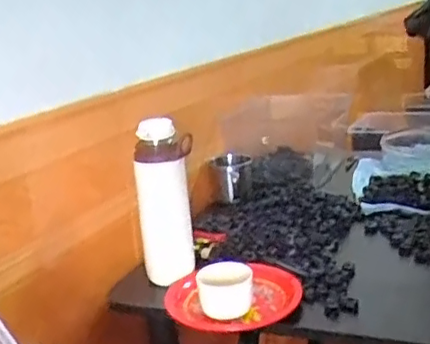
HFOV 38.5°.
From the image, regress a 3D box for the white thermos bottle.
[{"bbox_3d":[-0.065,0.045,0.825,0.071,0.232,0.059,-7,16,-7],"label":"white thermos bottle"}]

